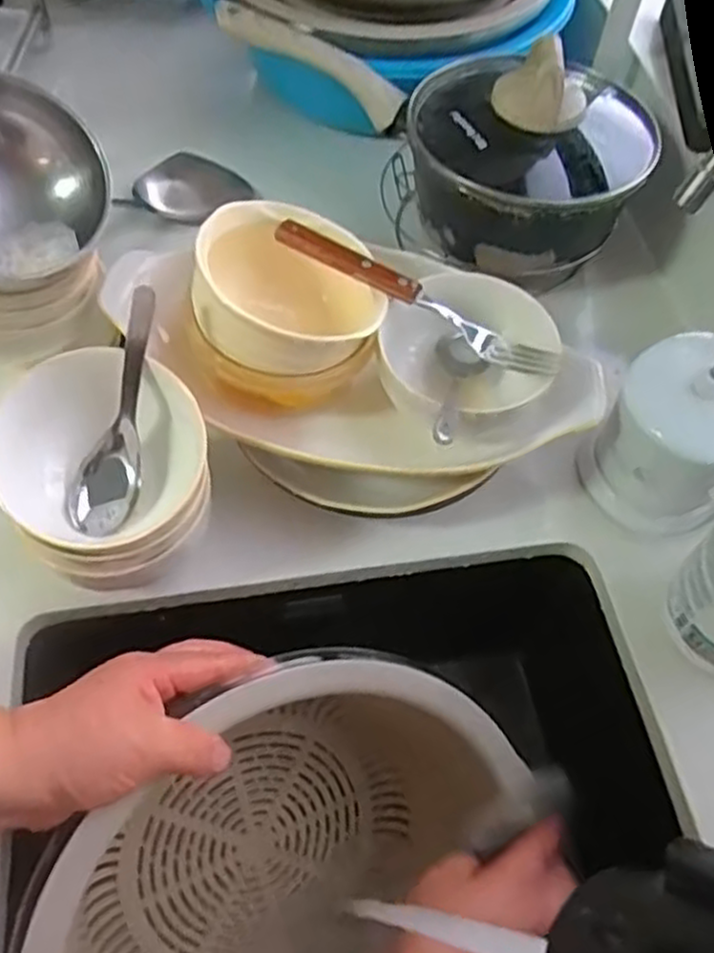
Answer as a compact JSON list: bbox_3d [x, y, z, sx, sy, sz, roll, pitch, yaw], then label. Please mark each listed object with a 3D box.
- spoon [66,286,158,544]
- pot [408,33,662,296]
[{"bbox_3d":[-0.130,-0.035,0.426,0.024,0.039,0.136,14,96,5],"label":"spoon"},{"bbox_3d":[0.122,-0.254,0.601,0.157,0.154,0.187,5,58,0],"label":"pot"}]

